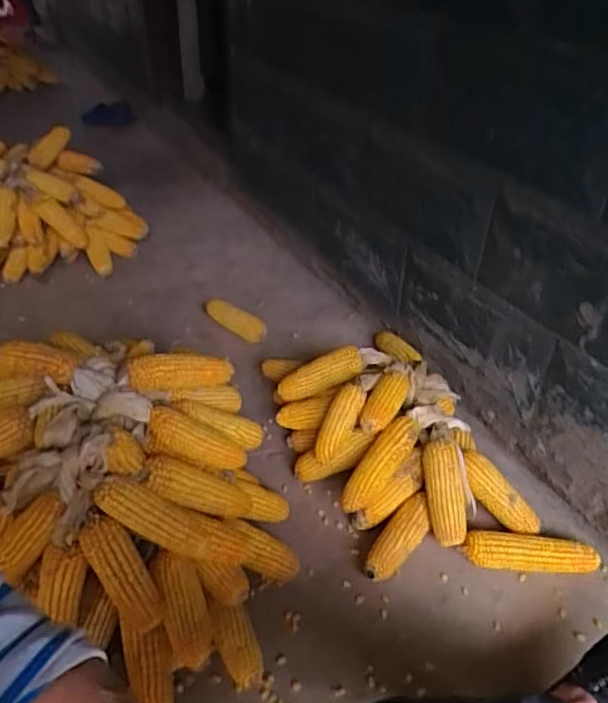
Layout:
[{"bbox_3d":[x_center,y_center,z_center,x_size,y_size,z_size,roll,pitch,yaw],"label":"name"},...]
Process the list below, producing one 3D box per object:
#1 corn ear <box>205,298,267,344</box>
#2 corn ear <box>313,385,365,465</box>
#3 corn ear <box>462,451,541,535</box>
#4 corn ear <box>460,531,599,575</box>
[{"bbox_3d":[-0.168,-0.076,1.508,0.178,0.051,0.065,29,44,10],"label":"corn ear"},{"bbox_3d":[0.060,0.126,1.091,0.049,0.040,0.149,27,91,33],"label":"corn ear"},{"bbox_3d":[0.326,0.238,1.038,0.053,0.040,0.164,-36,82,-36],"label":"corn ear"},{"bbox_3d":[0.362,0.326,0.992,0.208,0.048,0.050,2,37,4],"label":"corn ear"}]

